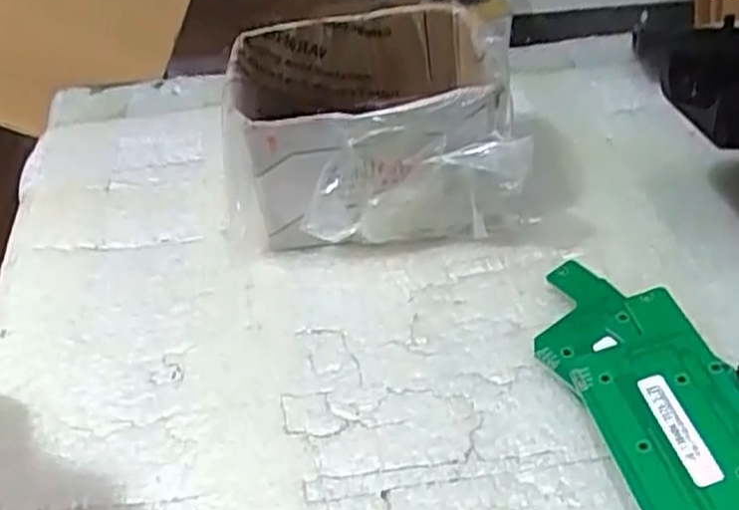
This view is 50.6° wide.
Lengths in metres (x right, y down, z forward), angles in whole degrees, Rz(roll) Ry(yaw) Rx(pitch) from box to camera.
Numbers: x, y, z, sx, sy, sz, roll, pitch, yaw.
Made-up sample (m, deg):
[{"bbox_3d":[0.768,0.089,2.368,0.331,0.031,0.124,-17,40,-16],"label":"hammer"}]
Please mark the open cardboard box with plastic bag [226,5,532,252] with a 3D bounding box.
[{"bbox_3d":[0.003,-0.074,0.411,0.132,0.076,0.129,-1,45,2],"label":"open cardboard box with plastic bag"}]

